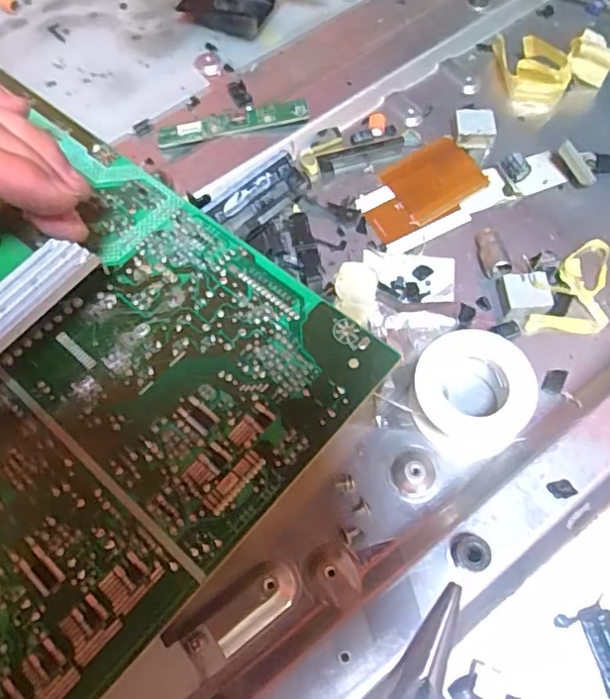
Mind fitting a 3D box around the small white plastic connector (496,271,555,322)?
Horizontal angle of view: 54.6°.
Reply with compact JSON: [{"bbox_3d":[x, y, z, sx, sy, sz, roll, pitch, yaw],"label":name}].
[{"bbox_3d":[0.091,-0.022,0.244,0.020,0.008,0.018,-10,68,-2],"label":"small white plastic connector"}]

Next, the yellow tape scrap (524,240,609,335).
[{"bbox_3d":[0.111,-0.028,0.246,0.031,0.008,0.046,11,69,6],"label":"yellow tape scrap"}]

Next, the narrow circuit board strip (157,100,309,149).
[{"bbox_3d":[-0.035,-0.109,0.284,0.072,0.004,0.013,-11,80,6],"label":"narrow circuit board strip"}]

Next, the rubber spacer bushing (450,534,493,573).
[{"bbox_3d":[0.057,0.070,0.202,0.011,0.010,0.013,-10,68,-2],"label":"rubber spacer bushing"}]

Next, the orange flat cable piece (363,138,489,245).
[{"bbox_3d":[0.053,-0.073,0.271,0.057,0.004,0.035,-29,70,-9],"label":"orange flat cable piece"}]

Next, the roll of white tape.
[{"bbox_3d":[0.063,0.016,0.223,0.043,0.019,0.043,-1,68,2],"label":"roll of white tape"}]

